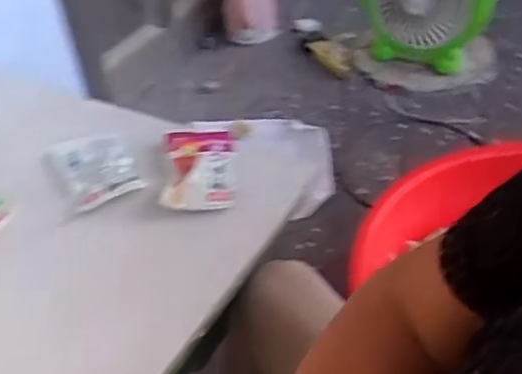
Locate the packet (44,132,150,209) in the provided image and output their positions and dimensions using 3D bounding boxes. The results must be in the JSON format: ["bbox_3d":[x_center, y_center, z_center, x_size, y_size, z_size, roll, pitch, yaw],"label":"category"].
[{"bbox_3d":[-0.186,-0.025,0.733,0.100,0.018,0.127,-22,42,-17],"label":"packet"}]

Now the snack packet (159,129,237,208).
[{"bbox_3d":[-0.069,-0.025,0.718,0.080,0.013,0.128,-7,40,0],"label":"snack packet"}]

